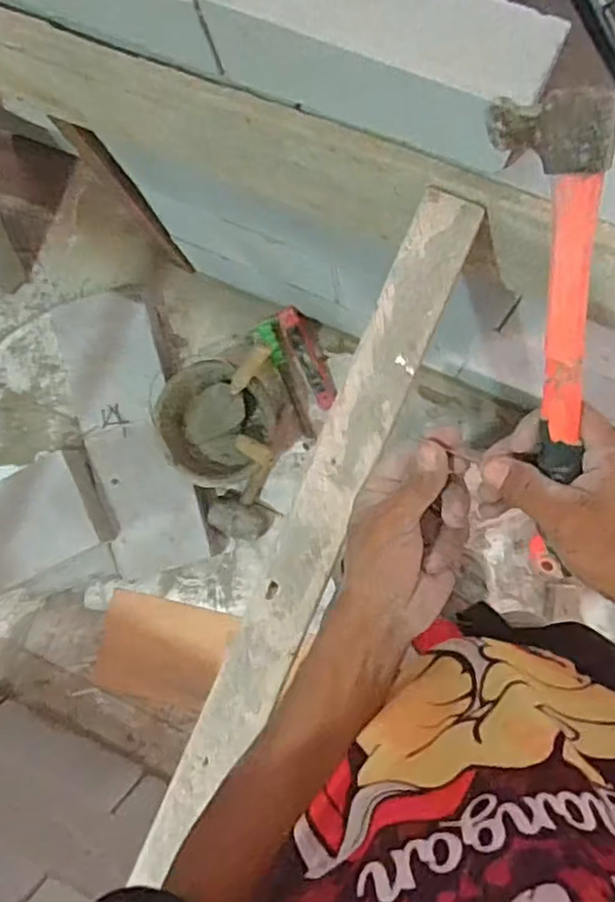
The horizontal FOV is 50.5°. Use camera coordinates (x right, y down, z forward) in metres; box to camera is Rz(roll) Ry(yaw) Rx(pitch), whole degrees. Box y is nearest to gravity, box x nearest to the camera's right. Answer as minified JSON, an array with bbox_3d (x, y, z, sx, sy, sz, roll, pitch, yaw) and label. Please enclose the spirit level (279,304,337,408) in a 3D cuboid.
[{"bbox_3d":[0.002,-0.195,1.360,0.047,0.023,0.220,-25,85,5],"label":"spirit level"}]

